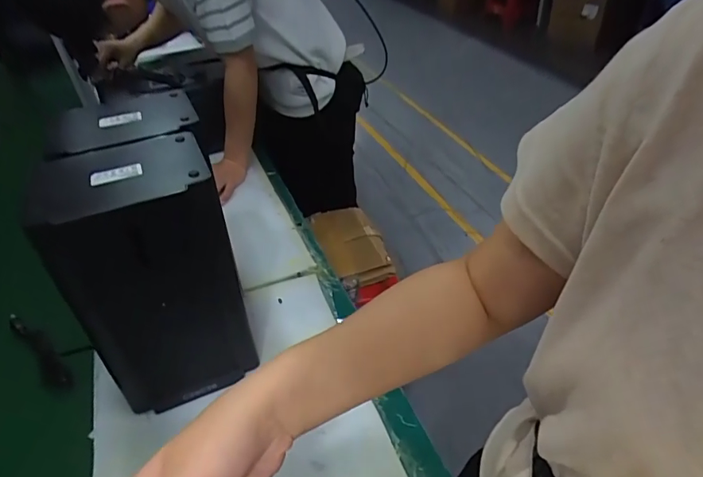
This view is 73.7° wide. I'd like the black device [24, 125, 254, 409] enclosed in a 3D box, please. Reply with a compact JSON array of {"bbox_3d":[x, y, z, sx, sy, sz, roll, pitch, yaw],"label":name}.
[{"bbox_3d":[-0.254,0.057,0.645,0.198,0.354,0.161,-17,42,-12],"label":"black device"}]

